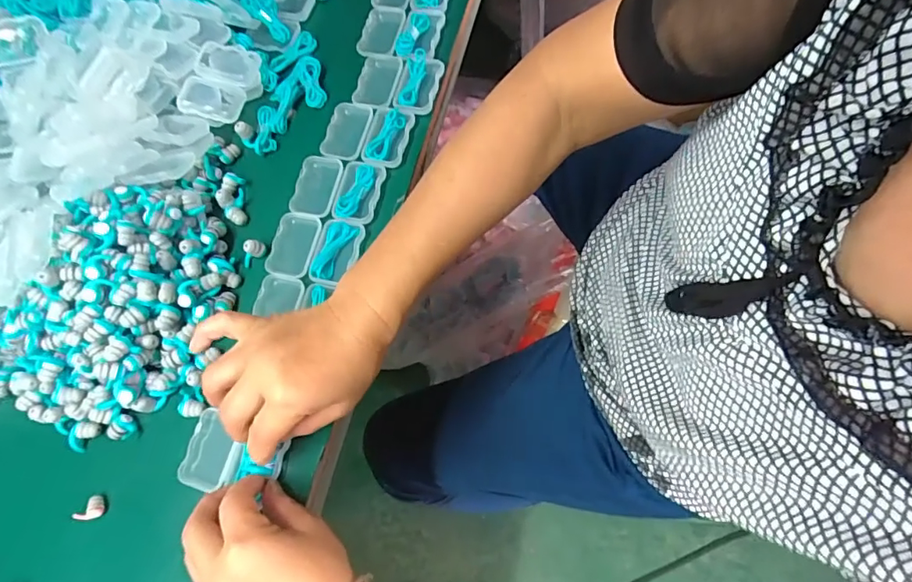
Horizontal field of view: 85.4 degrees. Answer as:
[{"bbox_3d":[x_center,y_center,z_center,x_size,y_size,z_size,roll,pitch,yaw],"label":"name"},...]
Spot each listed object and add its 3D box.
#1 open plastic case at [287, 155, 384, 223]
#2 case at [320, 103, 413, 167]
[{"bbox_3d":[-0.101,-0.087,0.421,0.074,0.017,0.056,13,74,13],"label":"open plastic case"},{"bbox_3d":[-0.077,-0.137,0.437,0.074,0.019,0.056,12,76,22],"label":"case"}]

